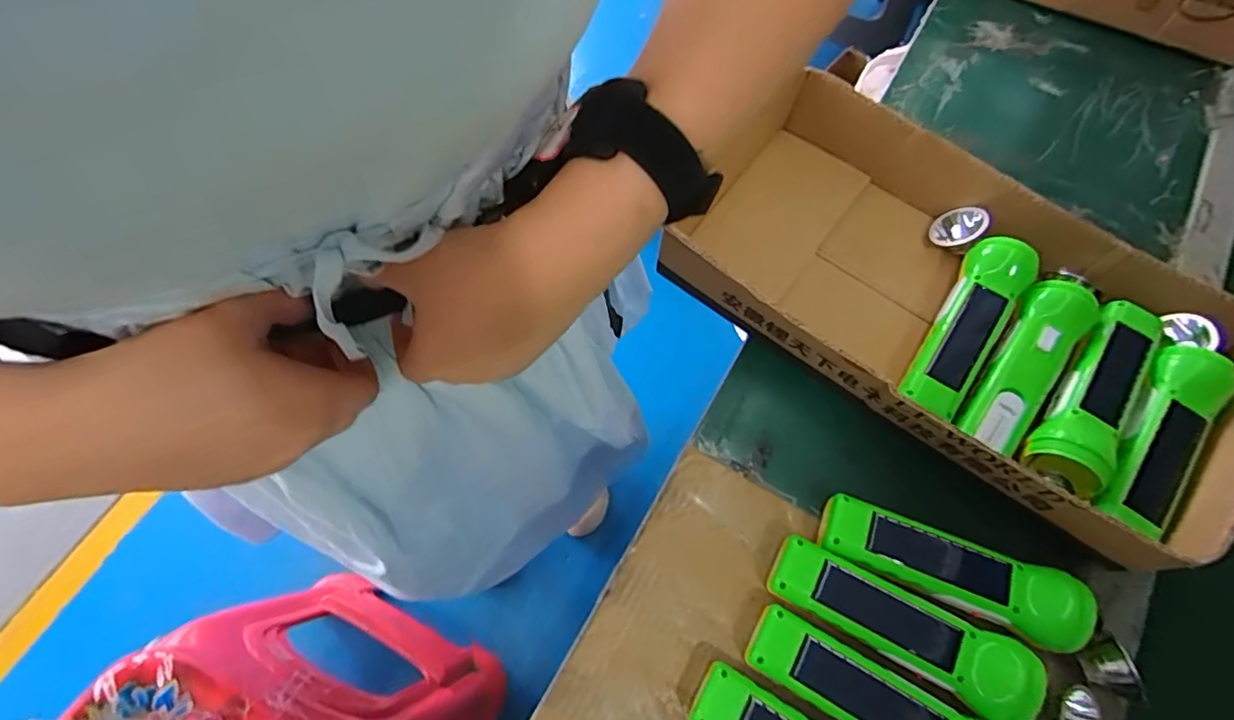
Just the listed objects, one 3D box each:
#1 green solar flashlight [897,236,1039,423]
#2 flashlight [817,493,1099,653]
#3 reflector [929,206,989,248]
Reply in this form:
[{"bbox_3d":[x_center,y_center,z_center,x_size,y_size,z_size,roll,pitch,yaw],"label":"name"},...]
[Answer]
[{"bbox_3d":[0.281,-0.030,0.443,0.045,0.036,0.154,33,71,11],"label":"green solar flashlight"},{"bbox_3d":[0.225,0.145,0.393,0.166,0.050,0.044,21,70,7],"label":"flashlight"},{"bbox_3d":[0.297,-0.115,0.493,0.044,0.016,0.035,-10,74,33],"label":"reflector"}]

